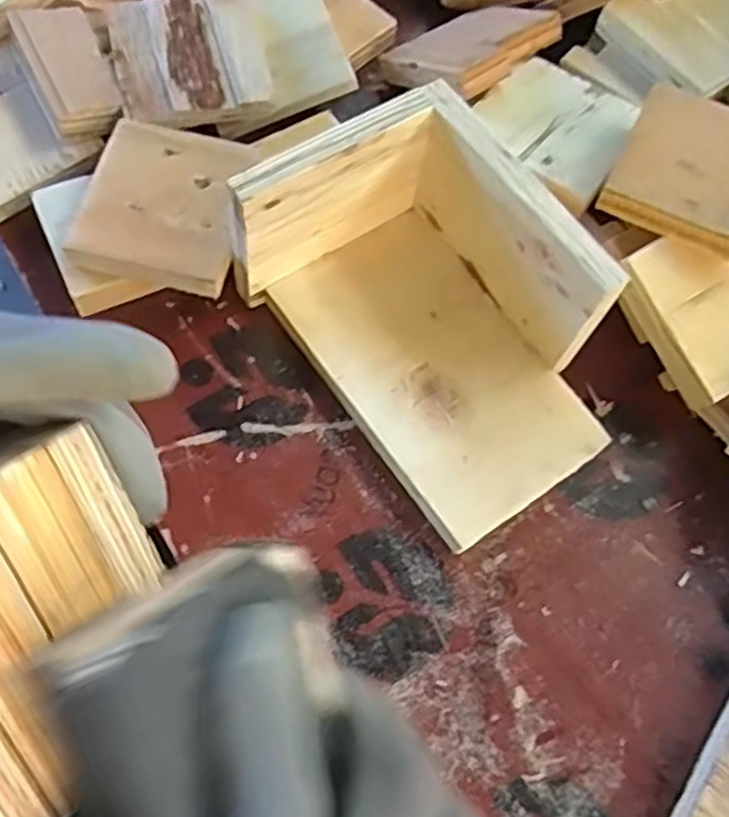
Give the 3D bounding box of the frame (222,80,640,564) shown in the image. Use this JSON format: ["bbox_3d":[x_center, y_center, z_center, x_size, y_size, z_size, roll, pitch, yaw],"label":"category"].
[{"bbox_3d":[0.040,-0.045,0.380,0.125,0.085,0.191,-33,75,-17],"label":"frame"}]

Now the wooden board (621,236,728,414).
[{"bbox_3d":[0.189,-0.058,0.405,0.086,0.015,0.086,-31,89,-12],"label":"wooden board"}]

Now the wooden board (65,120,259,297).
[{"bbox_3d":[-0.108,-0.113,0.409,0.080,0.013,0.097,10,69,-2],"label":"wooden board"}]

